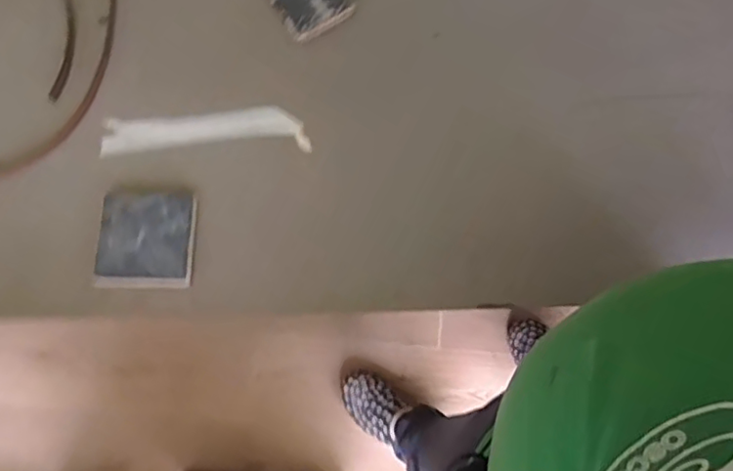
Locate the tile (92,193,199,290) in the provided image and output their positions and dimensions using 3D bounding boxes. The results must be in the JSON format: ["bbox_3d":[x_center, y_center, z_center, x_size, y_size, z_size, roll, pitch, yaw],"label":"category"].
[{"bbox_3d":[-0.274,0.004,0.748,0.107,0.023,0.117,0,78,0],"label":"tile"}]

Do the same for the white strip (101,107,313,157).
[{"bbox_3d":[-0.212,-0.136,0.792,0.270,0.015,0.058,-2,78,0],"label":"white strip"}]

